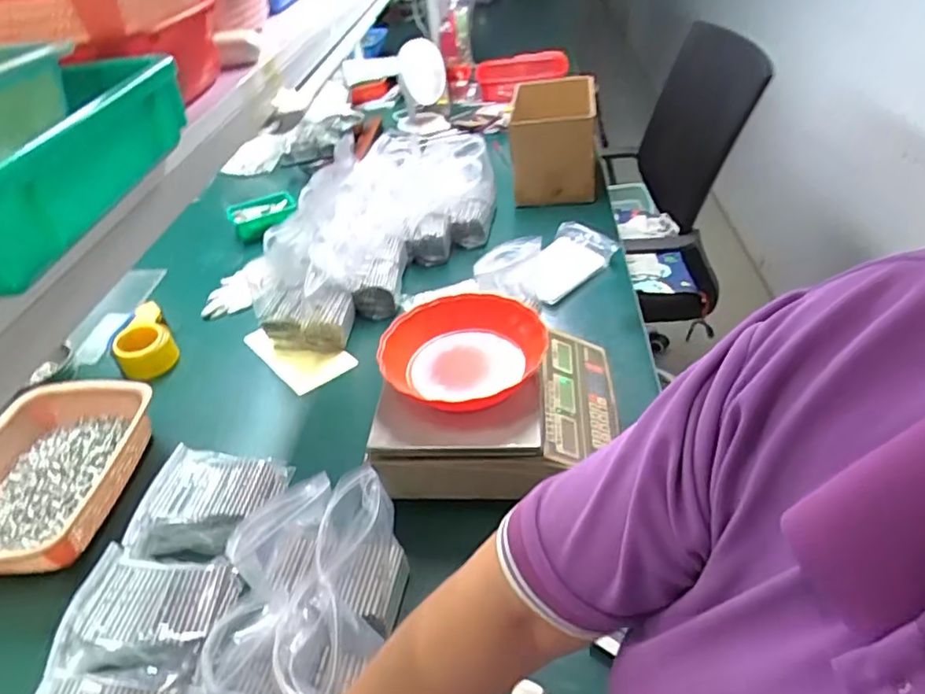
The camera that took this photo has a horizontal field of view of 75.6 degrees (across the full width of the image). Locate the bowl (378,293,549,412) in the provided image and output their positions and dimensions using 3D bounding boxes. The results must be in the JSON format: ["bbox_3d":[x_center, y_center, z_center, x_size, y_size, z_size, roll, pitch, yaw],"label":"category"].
[{"bbox_3d":[-0.002,0.016,0.773,0.193,0.068,0.197,-4,40,4],"label":"bowl"}]

